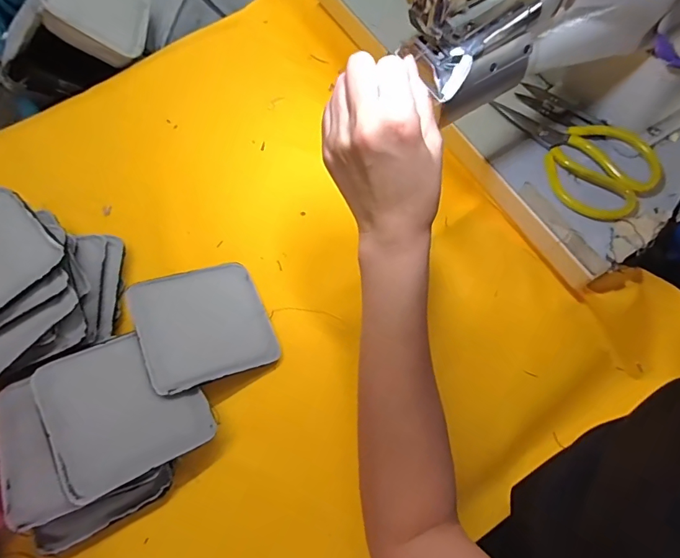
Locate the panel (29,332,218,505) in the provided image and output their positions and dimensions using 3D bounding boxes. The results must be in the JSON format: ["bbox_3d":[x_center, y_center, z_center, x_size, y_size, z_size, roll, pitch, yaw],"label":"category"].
[{"bbox_3d":[-0.197,0.115,0.399,0.125,0.013,0.126,-21,72,-32],"label":"panel"}]

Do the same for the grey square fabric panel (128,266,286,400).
[{"bbox_3d":[-0.142,0.045,0.454,0.129,0.006,0.125,-14,67,-33],"label":"grey square fabric panel"}]

